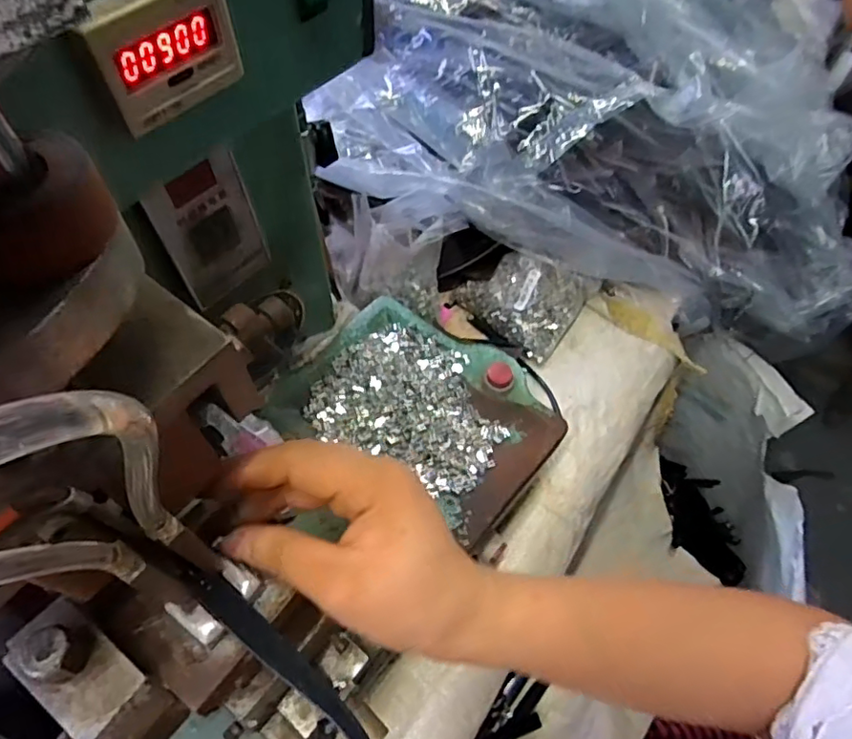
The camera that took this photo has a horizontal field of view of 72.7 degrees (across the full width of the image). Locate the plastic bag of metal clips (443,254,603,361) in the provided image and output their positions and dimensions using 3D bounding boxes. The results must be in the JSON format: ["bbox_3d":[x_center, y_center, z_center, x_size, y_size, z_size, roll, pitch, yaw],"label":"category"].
[{"bbox_3d":[0.107,-0.085,0.627,0.124,0.057,0.122,37,65,19],"label":"plastic bag of metal clips"}]

